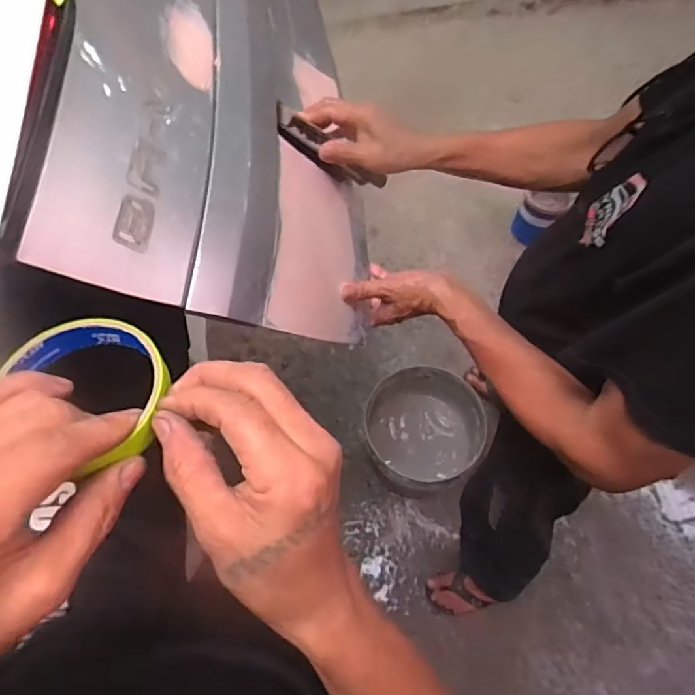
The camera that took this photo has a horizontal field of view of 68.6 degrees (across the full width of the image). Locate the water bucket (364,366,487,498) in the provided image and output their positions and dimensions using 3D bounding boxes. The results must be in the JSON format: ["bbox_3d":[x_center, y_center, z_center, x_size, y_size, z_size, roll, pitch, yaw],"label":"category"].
[{"bbox_3d":[0.197,0.246,1.373,0.286,0.304,0.296,-1,64,2],"label":"water bucket"}]

